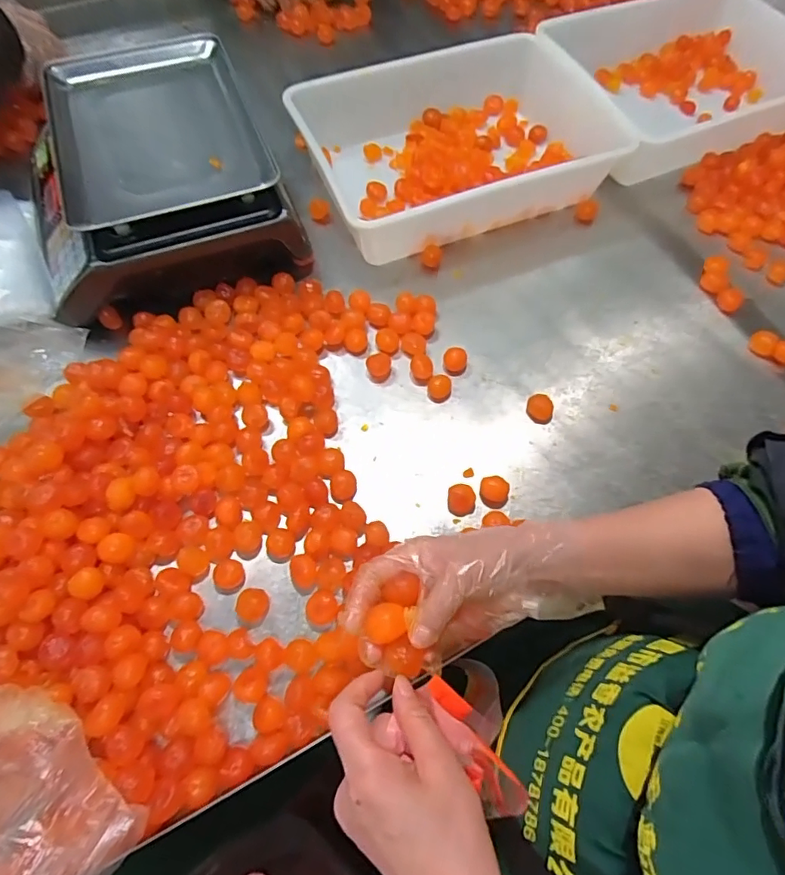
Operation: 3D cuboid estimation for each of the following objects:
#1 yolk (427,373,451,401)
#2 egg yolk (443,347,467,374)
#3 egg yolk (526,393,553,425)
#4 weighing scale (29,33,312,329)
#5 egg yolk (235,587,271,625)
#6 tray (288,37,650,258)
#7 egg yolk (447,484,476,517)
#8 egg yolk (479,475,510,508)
[{"bbox_3d":[0.057,-0.060,0.604,0.027,0.021,0.028,0,64,-1],"label":"yolk"},{"bbox_3d":[0.078,-0.095,0.621,0.029,0.020,0.029,0,64,-1],"label":"egg yolk"},{"bbox_3d":[0.175,-0.034,0.595,0.030,0.016,0.033,12,65,5],"label":"egg yolk"},{"bbox_3d":[-0.320,-0.345,0.660,0.315,0.134,0.341,-21,66,-11],"label":"weighing scale"},{"bbox_3d":[-0.138,0.166,0.493,0.031,0.024,0.033,0,64,-1],"label":"egg yolk"},{"bbox_3d":[0.102,-0.432,0.741,0.442,0.096,0.292,-19,66,-10],"label":"tray"},{"bbox_3d":[0.075,0.068,0.546,0.029,0.018,0.032,6,64,2],"label":"egg yolk"},{"bbox_3d":[0.111,0.060,0.550,0.029,0.023,0.031,7,64,2],"label":"egg yolk"}]

